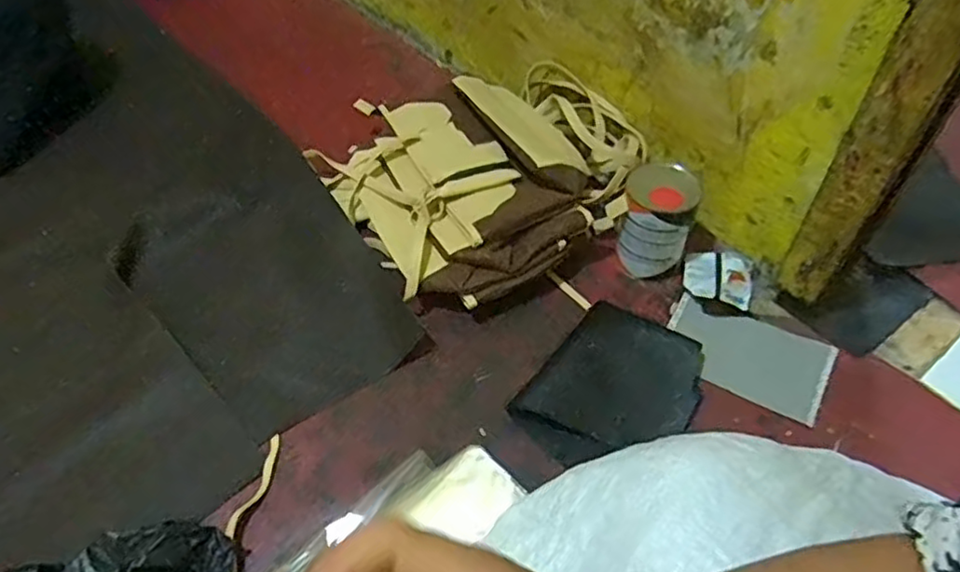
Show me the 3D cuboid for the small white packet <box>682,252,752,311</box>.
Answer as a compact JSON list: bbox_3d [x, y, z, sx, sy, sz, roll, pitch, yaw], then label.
[{"bbox_3d":[0.326,-0.012,0.904,0.091,0.036,0.082,10,51,9],"label":"small white packet"}]

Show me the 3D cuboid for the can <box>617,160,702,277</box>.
[{"bbox_3d":[0.242,-0.087,0.909,0.093,0.133,0.093,-1,50,1],"label":"can"}]

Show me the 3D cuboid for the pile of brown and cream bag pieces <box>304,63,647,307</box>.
[{"bbox_3d":[0.004,-0.181,0.980,0.400,0.124,0.392,-25,54,-18],"label":"pile of brown and cream bag pieces"}]

